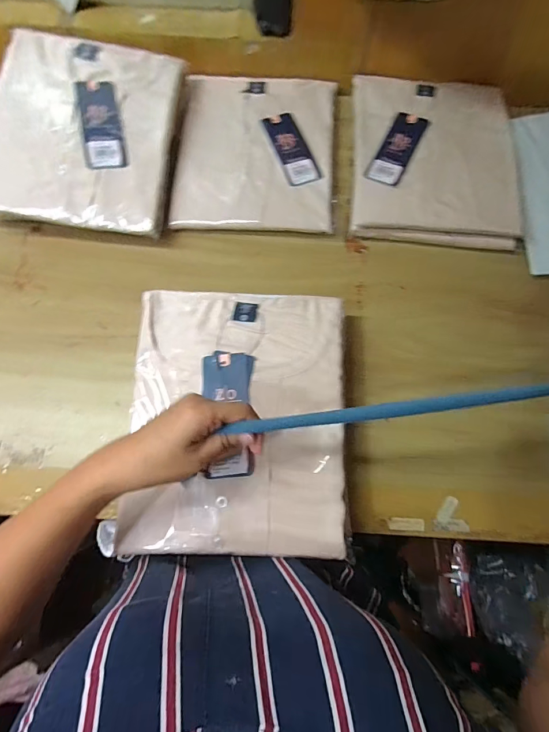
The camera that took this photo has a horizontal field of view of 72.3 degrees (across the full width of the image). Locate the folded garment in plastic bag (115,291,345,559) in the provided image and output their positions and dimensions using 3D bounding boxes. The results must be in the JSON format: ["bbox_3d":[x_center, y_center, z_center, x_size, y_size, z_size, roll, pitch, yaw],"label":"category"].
[{"bbox_3d":[-0.037,0.043,0.367,0.205,0.021,0.252,2,75,1],"label":"folded garment in plastic bag"}]

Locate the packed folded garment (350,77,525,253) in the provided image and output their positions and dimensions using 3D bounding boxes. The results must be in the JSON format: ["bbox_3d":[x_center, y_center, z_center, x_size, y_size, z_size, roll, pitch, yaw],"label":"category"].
[{"bbox_3d":[0.210,-0.274,0.492,0.209,0.027,0.251,2,75,1],"label":"packed folded garment"}]

